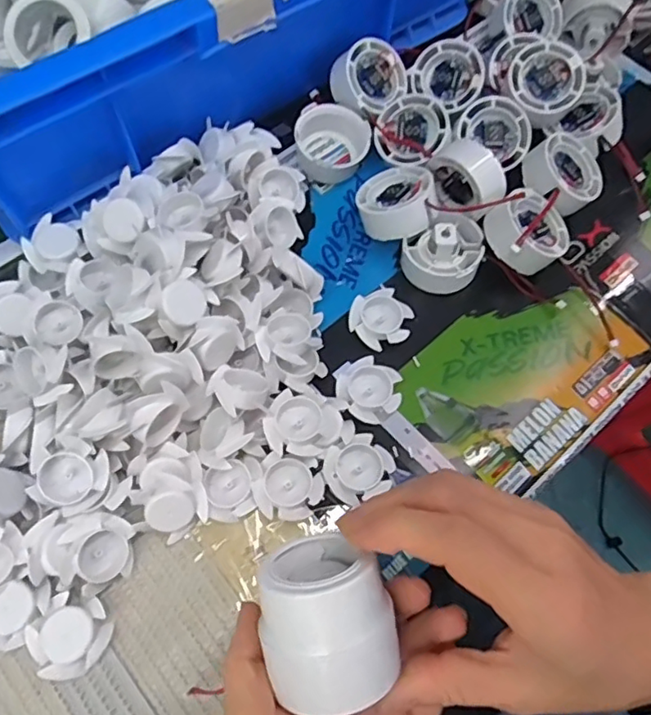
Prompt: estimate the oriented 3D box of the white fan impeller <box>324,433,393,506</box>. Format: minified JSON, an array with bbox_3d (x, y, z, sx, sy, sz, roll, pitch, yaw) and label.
[{"bbox_3d":[0.020,0.066,0.342,0.040,0.013,0.034,-23,70,-11],"label":"white fan impeller"}]

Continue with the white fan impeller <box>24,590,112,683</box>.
[{"bbox_3d":[-0.136,0.147,0.305,0.038,0.013,0.038,1,67,-1],"label":"white fan impeller"}]

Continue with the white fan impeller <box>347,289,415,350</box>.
[{"bbox_3d":[0.037,-0.025,0.384,0.038,0.013,0.039,-39,73,-16],"label":"white fan impeller"}]

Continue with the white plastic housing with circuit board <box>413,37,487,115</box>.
[{"bbox_3d":[0.096,-0.217,0.439,0.054,0.030,0.047,38,105,6],"label":"white plastic housing with circuit board"}]

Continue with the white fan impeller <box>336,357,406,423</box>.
[{"bbox_3d":[0.028,0.020,0.363,0.039,0.013,0.037,1,67,-1],"label":"white fan impeller"}]

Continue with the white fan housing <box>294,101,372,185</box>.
[{"bbox_3d":[0.005,-0.159,0.425,0.049,0.036,0.054,25,69,9],"label":"white fan housing"}]

